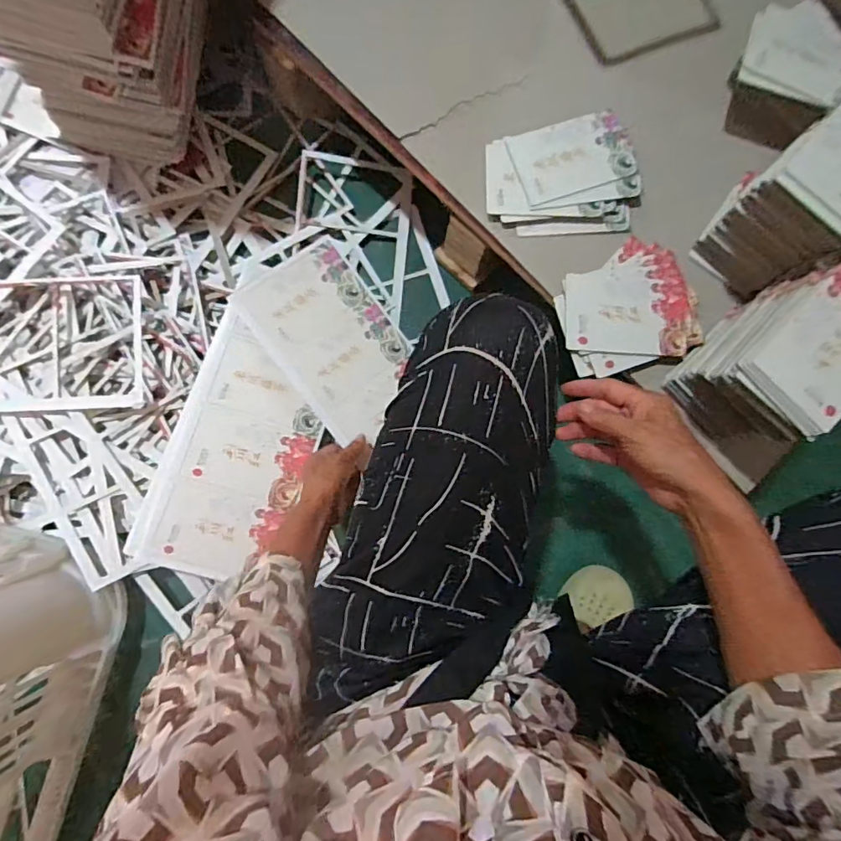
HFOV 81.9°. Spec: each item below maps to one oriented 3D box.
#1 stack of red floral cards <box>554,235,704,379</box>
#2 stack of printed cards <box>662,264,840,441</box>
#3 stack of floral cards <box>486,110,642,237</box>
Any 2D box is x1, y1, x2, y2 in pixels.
[{"bbox_3d":[0.235,-0.131,0.549,0.161,0.028,0.137,-17,83,-4],"label":"stack of red floral cards"},{"bbox_3d":[0.352,-0.058,0.479,0.143,0.128,0.100,-44,85,-6],"label":"stack of printed cards"},{"bbox_3d":[0.165,-0.286,0.566,0.172,0.014,0.131,-4,82,-2],"label":"stack of floral cards"}]

